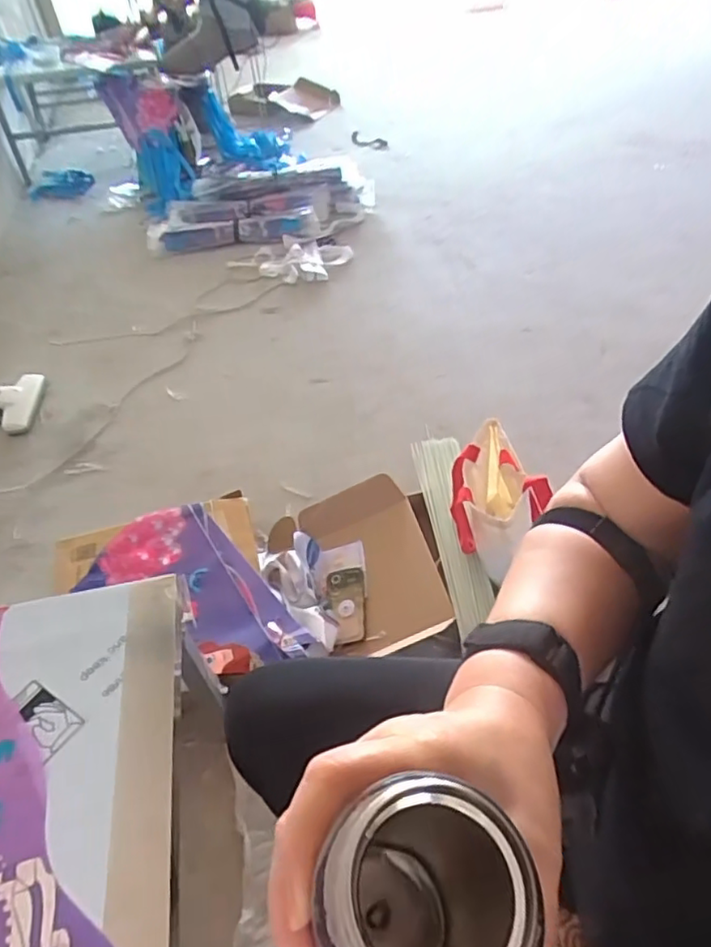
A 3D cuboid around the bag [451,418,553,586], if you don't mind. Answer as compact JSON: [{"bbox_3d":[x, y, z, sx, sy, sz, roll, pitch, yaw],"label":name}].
[{"bbox_3d":[0.265,0.064,1.145,0.159,0.246,0.221,-9,46,-5],"label":"bag"}]

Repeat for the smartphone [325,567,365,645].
[{"bbox_3d":[-0.019,0.257,1.200,0.075,0.016,0.160,-5,46,-1],"label":"smartphone"}]

